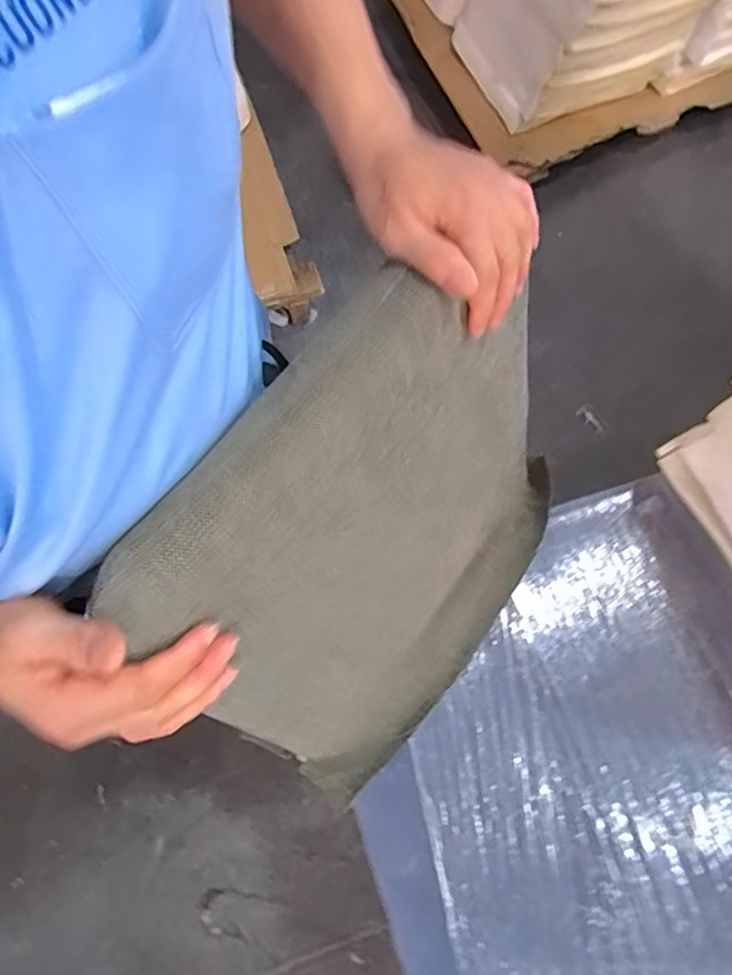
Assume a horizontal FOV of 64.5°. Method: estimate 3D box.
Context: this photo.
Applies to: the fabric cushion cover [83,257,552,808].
[{"bbox_3d":[0.036,0.048,0.512,0.050,0.436,0.418,29,72,33],"label":"fabric cushion cover"}]

